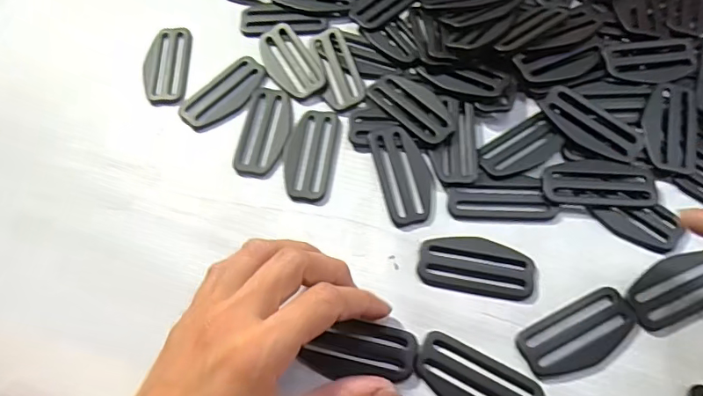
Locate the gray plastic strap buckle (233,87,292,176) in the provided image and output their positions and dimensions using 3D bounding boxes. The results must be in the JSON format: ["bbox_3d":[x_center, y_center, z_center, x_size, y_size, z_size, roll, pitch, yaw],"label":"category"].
[{"bbox_3d":[-0.052,-0.041,0.303,0.028,0.004,0.060,8,66,7],"label":"gray plastic strap buckle"}]

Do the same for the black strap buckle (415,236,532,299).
[{"bbox_3d":[0.065,0.034,0.262,0.057,0.004,0.030,9,66,7],"label":"black strap buckle"}]

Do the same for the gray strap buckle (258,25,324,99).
[{"bbox_3d":[-0.040,-0.088,0.325,0.027,0.004,0.061,-30,67,-11],"label":"gray strap buckle"}]

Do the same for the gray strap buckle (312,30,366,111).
[{"bbox_3d":[-0.009,-0.083,0.319,0.024,0.006,0.059,-16,65,-5],"label":"gray strap buckle"}]

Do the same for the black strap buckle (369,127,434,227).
[{"bbox_3d":[0.030,-0.014,0.284,0.028,0.006,0.058,-13,65,-3],"label":"black strap buckle"}]

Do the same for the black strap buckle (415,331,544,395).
[{"bbox_3d":[0.059,0.088,0.237,0.059,0.004,0.030,26,69,14],"label":"black strap buckle"}]

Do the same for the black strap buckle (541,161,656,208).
[{"bbox_3d":[0.135,-0.008,0.277,0.059,0.005,0.026,4,65,4],"label":"black strap buckle"}]

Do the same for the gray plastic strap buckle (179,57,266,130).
[{"bbox_3d":[-0.081,-0.067,0.319,0.059,0.004,0.031,-40,69,-15],"label":"gray plastic strap buckle"}]

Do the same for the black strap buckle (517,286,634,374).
[{"bbox_3d":[0.111,0.066,0.244,0.059,0.004,0.028,-26,66,-9],"label":"black strap buckle"}]

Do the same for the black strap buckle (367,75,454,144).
[{"bbox_3d":[0.037,-0.055,0.299,0.029,0.006,0.057,-39,69,-14],"label":"black strap buckle"}]

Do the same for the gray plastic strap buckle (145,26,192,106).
[{"bbox_3d":[-0.121,-0.088,0.333,0.029,0.004,0.062,-6,65,0],"label":"gray plastic strap buckle"}]

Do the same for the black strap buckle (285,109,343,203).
[{"bbox_3d":[-0.024,-0.026,0.296,0.028,0.004,0.061,9,66,7],"label":"black strap buckle"}]

